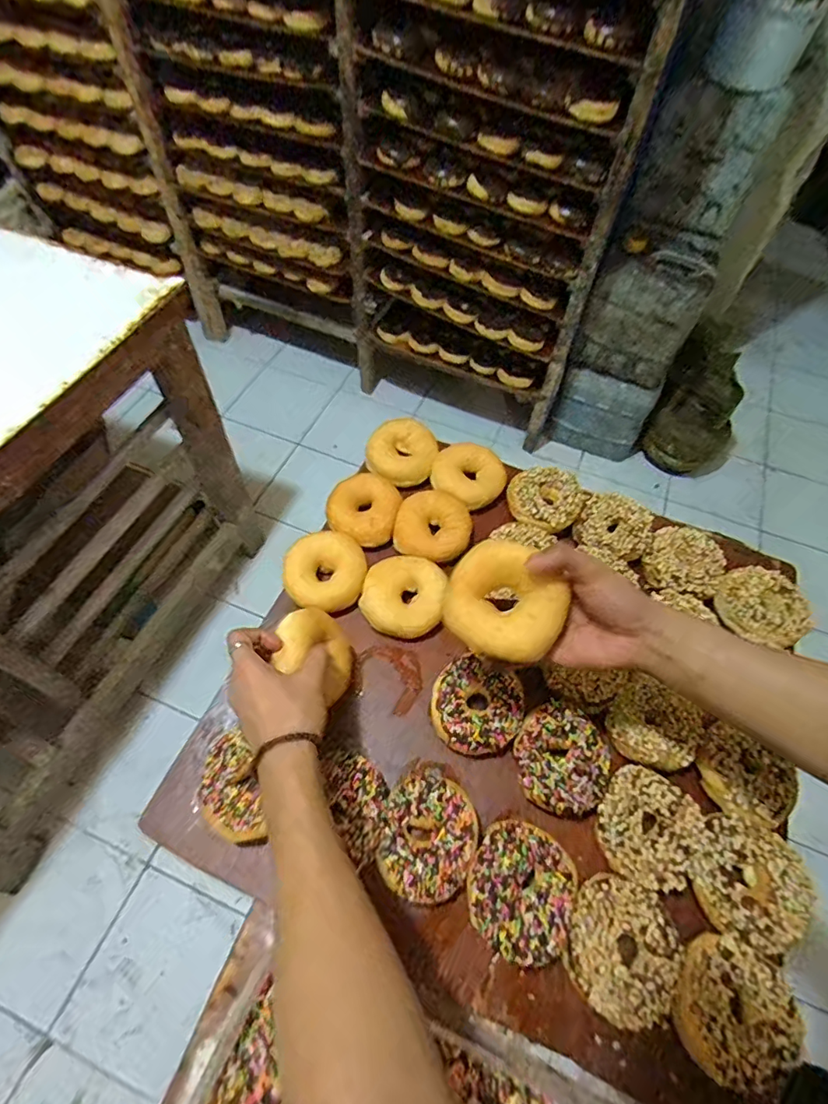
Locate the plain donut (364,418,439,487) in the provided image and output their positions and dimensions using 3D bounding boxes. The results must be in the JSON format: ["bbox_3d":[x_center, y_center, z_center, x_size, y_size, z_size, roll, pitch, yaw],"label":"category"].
[{"bbox_3d":[-0.017,-0.131,0.707,0.092,0.035,0.092,5,58,-1],"label":"plain donut"}]

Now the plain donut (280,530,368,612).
[{"bbox_3d":[-0.101,0.021,0.596,0.092,0.032,0.081,-4,59,-7],"label":"plain donut"}]

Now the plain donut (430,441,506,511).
[{"bbox_3d":[0.071,-0.099,0.671,0.080,0.028,0.099,-37,68,-24],"label":"plain donut"}]

